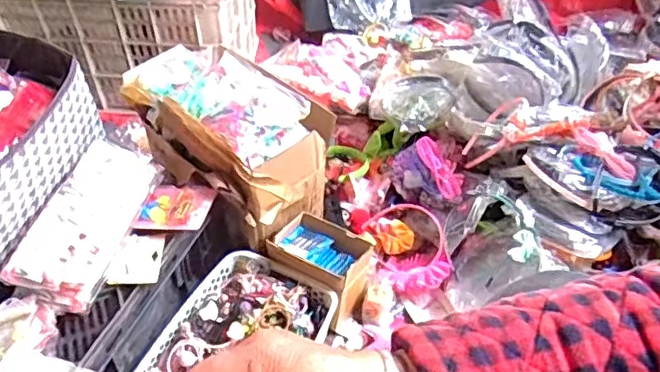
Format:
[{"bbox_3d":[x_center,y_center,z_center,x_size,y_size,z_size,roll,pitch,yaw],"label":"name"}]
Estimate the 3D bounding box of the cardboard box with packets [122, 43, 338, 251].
[{"bbox_3d":[-0.165,-0.088,0.923,0.171,0.184,0.328,-32,54,-29],"label":"cardboard box with packets"}]

